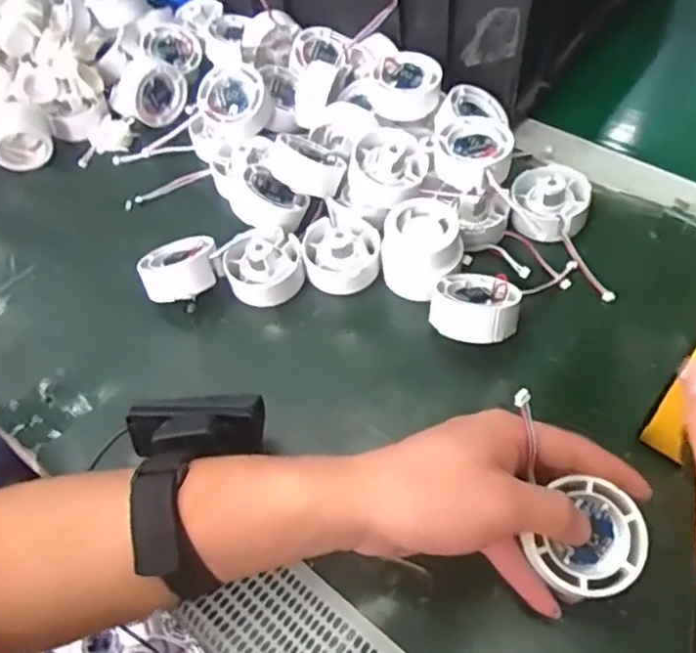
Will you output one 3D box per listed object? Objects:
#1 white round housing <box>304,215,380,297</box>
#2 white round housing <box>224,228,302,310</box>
[{"bbox_3d":[-0.004,-0.054,0.461,0.053,0.023,0.063,-2,55,4],"label":"white round housing"},{"bbox_3d":[-0.056,-0.042,0.458,0.055,0.028,0.050,-2,55,3],"label":"white round housing"}]

